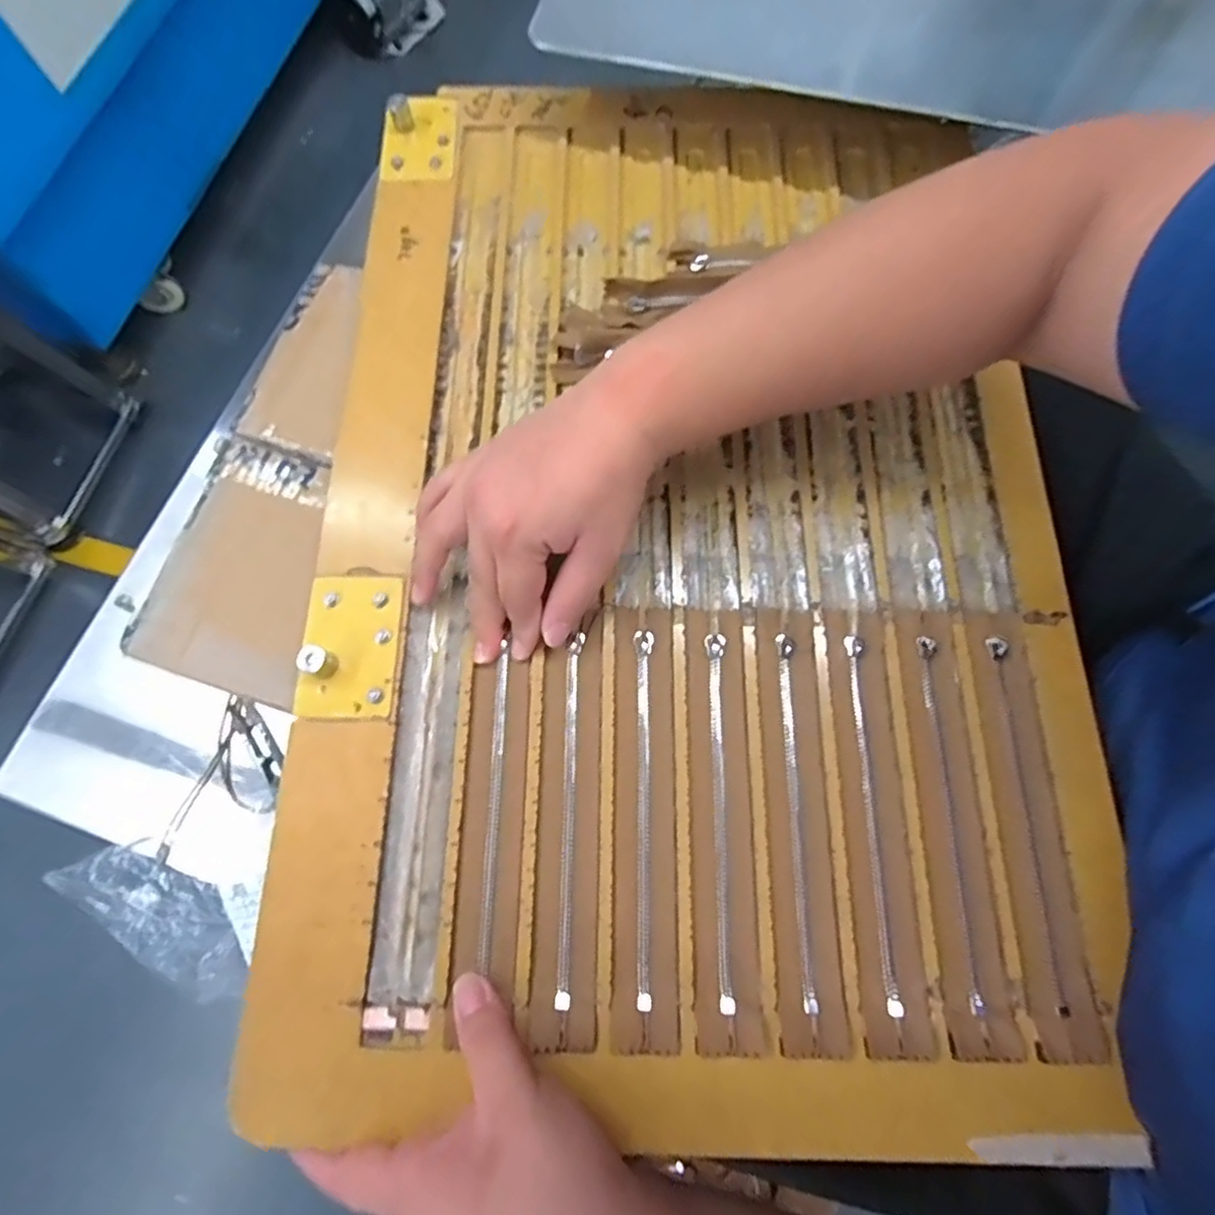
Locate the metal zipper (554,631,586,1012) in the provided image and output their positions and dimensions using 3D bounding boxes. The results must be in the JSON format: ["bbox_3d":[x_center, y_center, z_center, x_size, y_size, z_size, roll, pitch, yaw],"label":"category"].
[{"bbox_3d":[-0.021,0.108,0.339,0.009,0.004,0.191,1,73,1],"label":"metal zipper"}]

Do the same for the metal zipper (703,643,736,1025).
[{"bbox_3d":[0.060,0.107,0.336,0.011,0.004,0.192,2,73,1],"label":"metal zipper"}]

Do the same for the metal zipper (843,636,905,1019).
[{"bbox_3d":[0.143,0.109,0.339,0.009,0.010,0.191,0,73,1],"label":"metal zipper"}]

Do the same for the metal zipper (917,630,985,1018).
[{"bbox_3d":[0.185,0.109,0.336,0.011,0.005,0.188,0,73,1],"label":"metal zipper"}]

